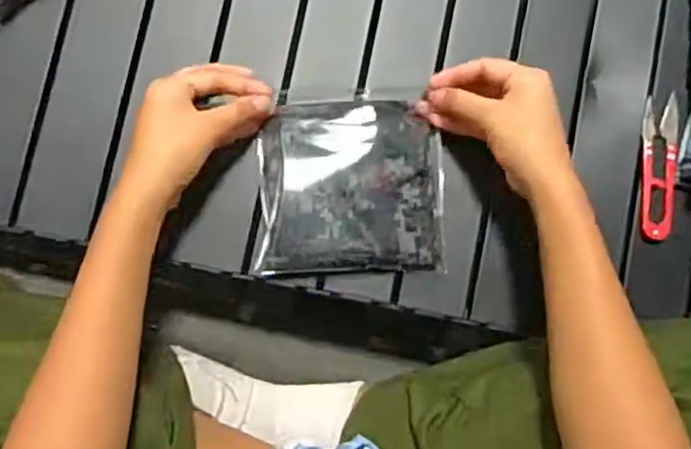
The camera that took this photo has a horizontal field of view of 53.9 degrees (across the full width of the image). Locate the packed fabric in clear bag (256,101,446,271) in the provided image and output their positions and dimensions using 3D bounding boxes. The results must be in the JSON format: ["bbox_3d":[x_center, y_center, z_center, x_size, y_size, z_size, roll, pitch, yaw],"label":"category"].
[{"bbox_3d":[0.005,-0.031,0.521,0.138,0.025,0.133,0,84,-5],"label":"packed fabric in clear bag"}]

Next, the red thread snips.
[{"bbox_3d":[0.254,-0.046,0.551,0.027,0.010,0.119,8,83,-4],"label":"red thread snips"}]

